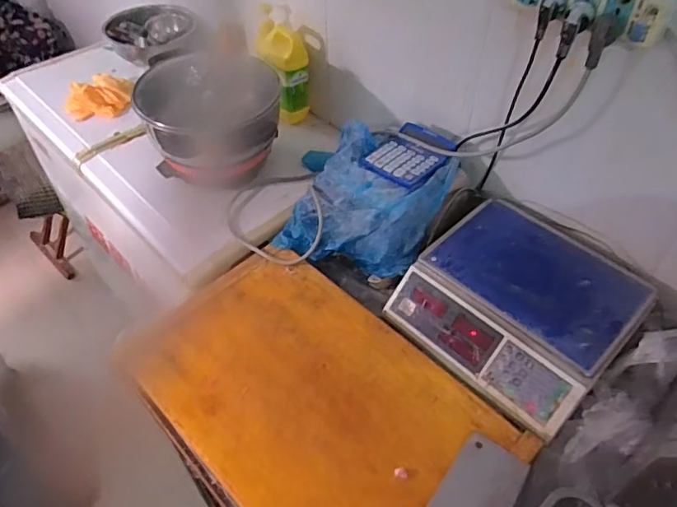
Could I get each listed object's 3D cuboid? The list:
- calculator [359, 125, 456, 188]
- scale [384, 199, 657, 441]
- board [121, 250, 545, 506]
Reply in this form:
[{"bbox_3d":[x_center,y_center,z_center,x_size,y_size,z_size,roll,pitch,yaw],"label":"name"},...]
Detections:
[{"bbox_3d":[0.134,-0.190,0.999,0.123,0.030,0.140,30,55,25],"label":"calculator"},{"bbox_3d":[0.310,0.079,0.905,0.324,0.100,0.334,-36,56,-28],"label":"scale"},{"bbox_3d":[-0.038,0.211,0.829,0.374,0.022,0.561,-37,56,-28],"label":"board"}]

